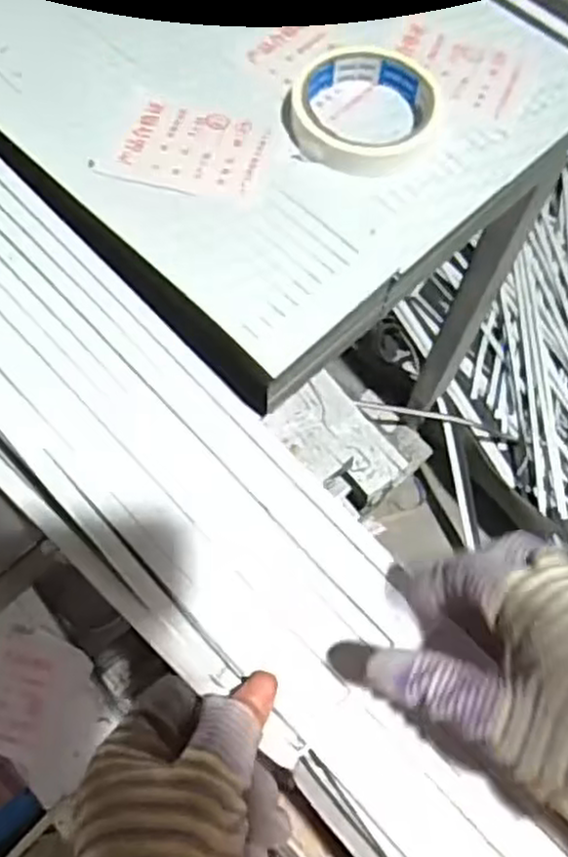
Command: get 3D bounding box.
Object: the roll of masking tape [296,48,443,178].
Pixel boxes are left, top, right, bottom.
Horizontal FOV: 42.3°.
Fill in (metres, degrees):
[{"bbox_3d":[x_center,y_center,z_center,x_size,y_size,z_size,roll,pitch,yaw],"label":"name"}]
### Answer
[{"bbox_3d":[0.052,-0.197,0.460,0.089,0.025,0.089,1,66,-2],"label":"roll of masking tape"}]

